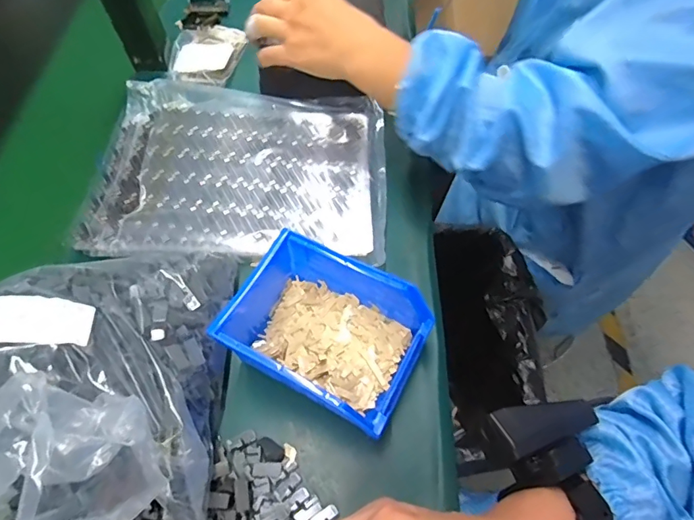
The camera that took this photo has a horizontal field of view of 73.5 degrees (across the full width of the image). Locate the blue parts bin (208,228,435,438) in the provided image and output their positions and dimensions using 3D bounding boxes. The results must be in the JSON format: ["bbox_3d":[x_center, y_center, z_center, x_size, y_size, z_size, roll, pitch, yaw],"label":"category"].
[{"bbox_3d":[-0.022,0.052,0.365,0.154,0.059,0.110,23,62,16],"label":"blue parts bin"}]

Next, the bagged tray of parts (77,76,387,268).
[{"bbox_3d":[-0.110,-0.101,0.491,0.294,0.024,0.232,1,58,3],"label":"bagged tray of parts"}]

